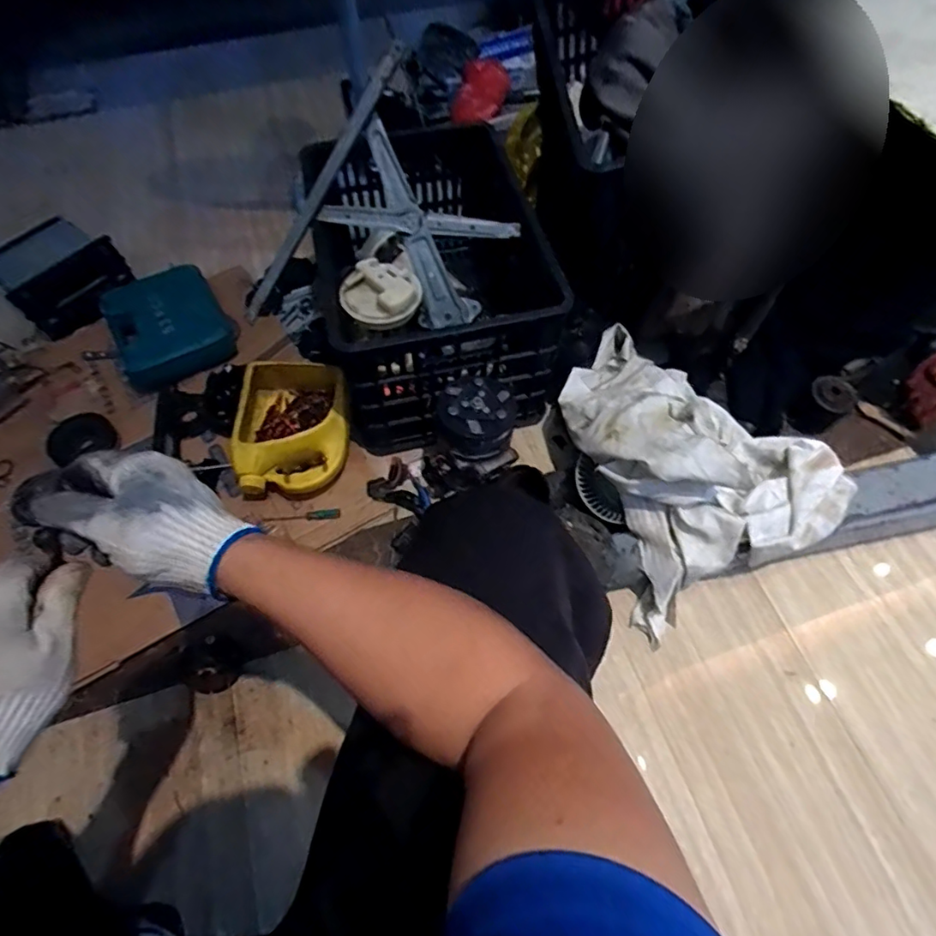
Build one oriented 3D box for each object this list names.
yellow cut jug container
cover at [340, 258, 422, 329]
[{"bbox_3d":[-0.288,-0.068,0.918,0.175,0.110,0.218,-6,61,-3],"label":"yellow cut jug container"},{"bbox_3d":[-0.131,-0.264,0.833,0.119,0.035,0.112,-20,63,-10],"label":"cover"}]

